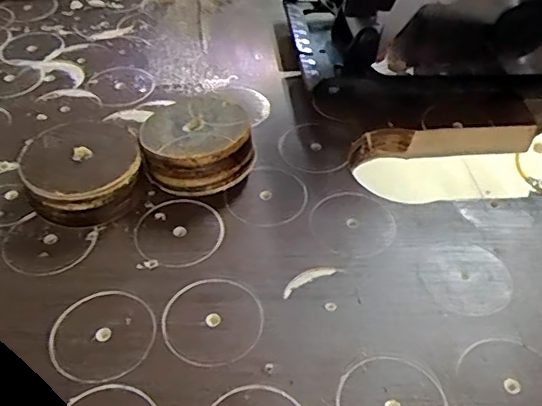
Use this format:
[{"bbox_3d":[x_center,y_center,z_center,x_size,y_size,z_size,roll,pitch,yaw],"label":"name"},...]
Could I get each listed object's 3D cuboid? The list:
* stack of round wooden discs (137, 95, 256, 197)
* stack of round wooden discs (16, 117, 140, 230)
[{"bbox_3d":[-0.032,-0.026,0.240,0.045,0.018,0.046,-10,47,-9],"label":"stack of round wooden discs"},{"bbox_3d":[-0.077,-0.014,0.232,0.044,0.018,0.047,-18,49,-16],"label":"stack of round wooden discs"}]

